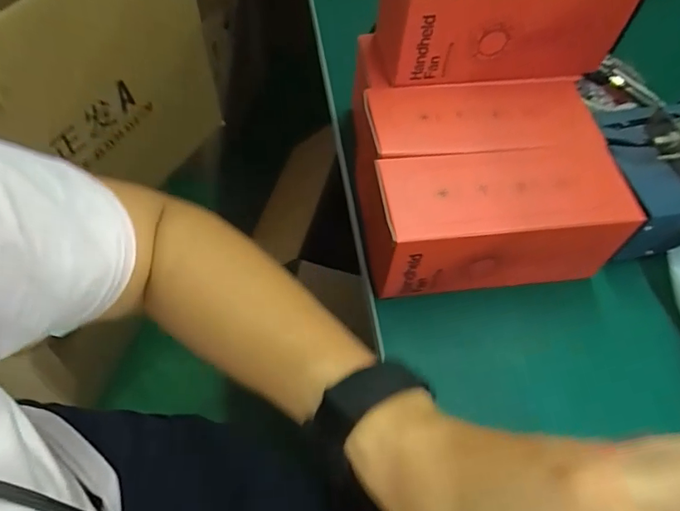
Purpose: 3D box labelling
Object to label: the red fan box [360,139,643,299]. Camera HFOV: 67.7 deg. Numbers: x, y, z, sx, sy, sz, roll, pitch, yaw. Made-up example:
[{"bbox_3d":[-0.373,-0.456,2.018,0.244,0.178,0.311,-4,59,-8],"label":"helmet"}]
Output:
[{"bbox_3d":[0.109,-0.026,0.392,0.197,0.076,0.080,-4,58,-6],"label":"red fan box"}]

